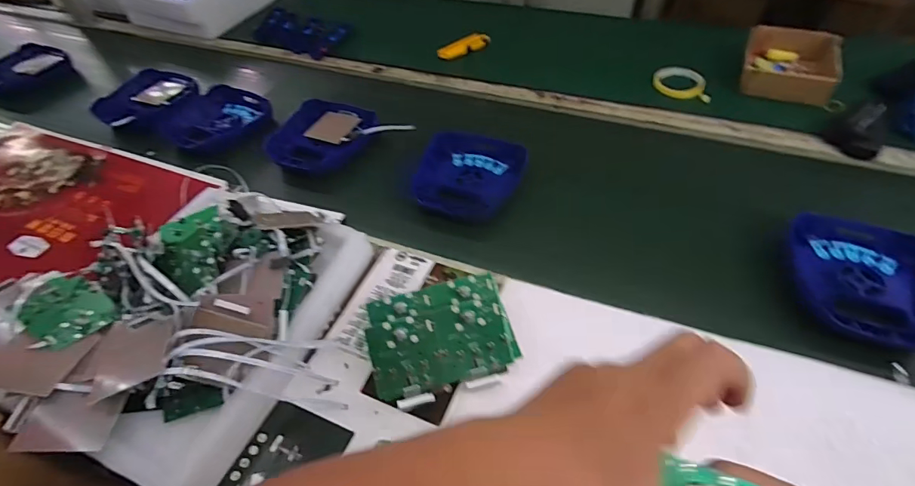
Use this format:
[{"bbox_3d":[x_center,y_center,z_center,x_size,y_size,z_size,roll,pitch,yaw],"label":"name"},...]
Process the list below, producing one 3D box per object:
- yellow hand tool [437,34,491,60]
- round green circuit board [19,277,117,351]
[{"bbox_3d":[0.015,-0.434,0.985,0.116,0.027,0.035,-17,51,-10],"label":"yellow hand tool"},{"bbox_3d":[-0.447,0.077,0.512,0.087,0.012,0.079,38,31,6],"label":"round green circuit board"}]

